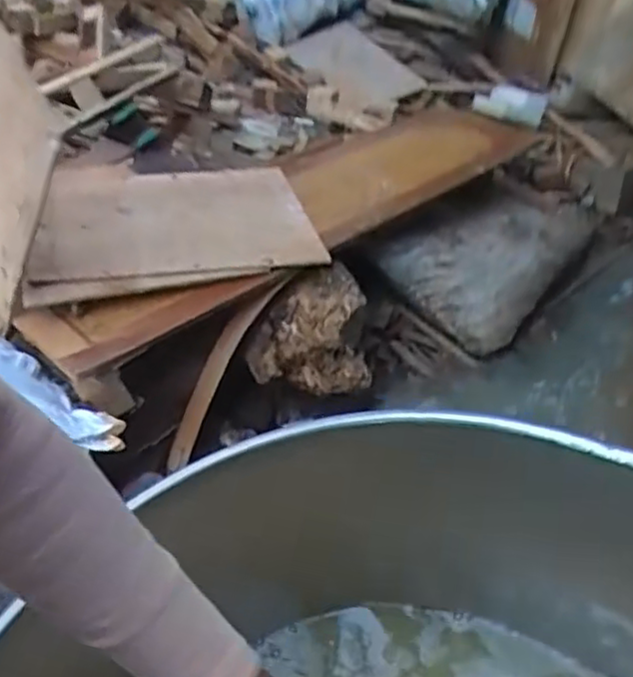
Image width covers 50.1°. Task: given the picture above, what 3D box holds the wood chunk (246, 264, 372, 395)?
[{"bbox_3d":[-0.020,-0.002,1.673,0.313,0.248,0.153,-10,38,-6],"label":"wood chunk"}]

